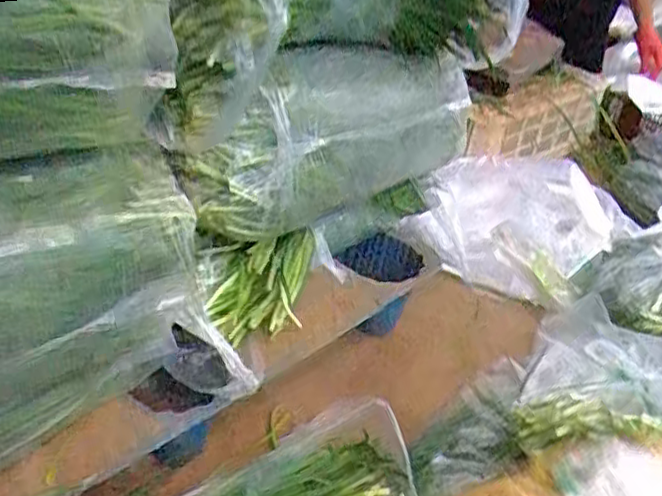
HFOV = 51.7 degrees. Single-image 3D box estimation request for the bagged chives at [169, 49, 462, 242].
[{"bbox_3d":[0.034,-0.154,0.908,0.522,0.199,0.104,-22,42,-38],"label":"bagged chives"}]

